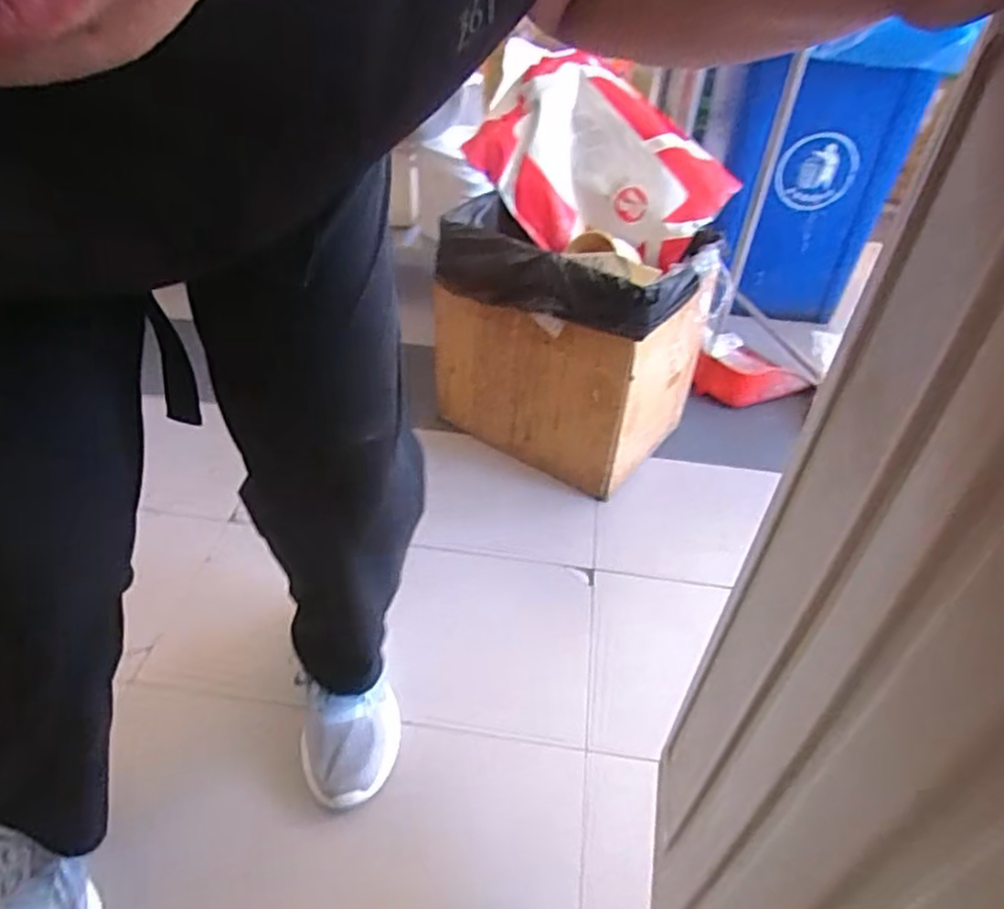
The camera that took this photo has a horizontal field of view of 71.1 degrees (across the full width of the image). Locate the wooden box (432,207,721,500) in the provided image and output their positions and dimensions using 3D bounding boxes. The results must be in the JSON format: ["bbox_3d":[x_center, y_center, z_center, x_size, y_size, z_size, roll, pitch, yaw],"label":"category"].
[{"bbox_3d":[0.107,-0.191,1.215,0.382,0.387,0.249,26,53,23],"label":"wooden box"}]

